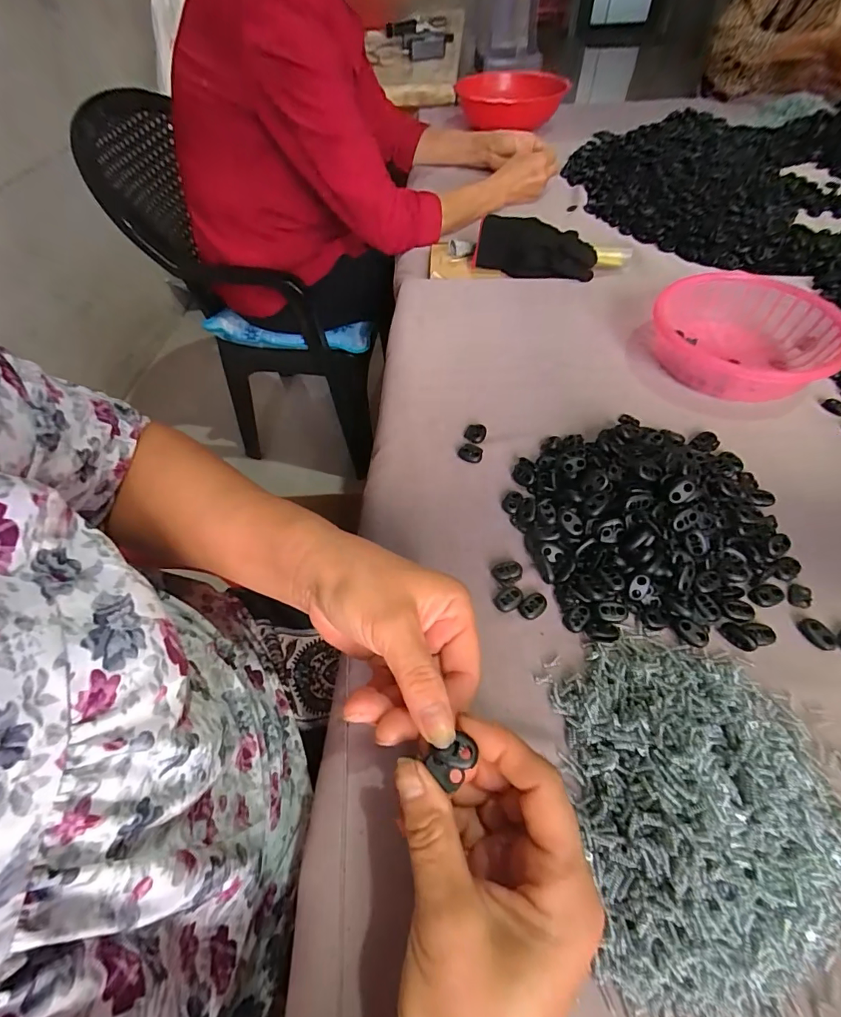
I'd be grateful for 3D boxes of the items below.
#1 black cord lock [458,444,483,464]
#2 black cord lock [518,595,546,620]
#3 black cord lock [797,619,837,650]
[{"bbox_3d":[0.045,-0.049,0.393,0.022,0.006,0.018,5,55,8],"label":"black cord lock"},{"bbox_3d":[0.081,0.070,0.311,0.020,0.005,0.015,-31,58,-16],"label":"black cord lock"},{"bbox_3d":[0.266,0.084,0.291,0.015,0.007,0.022,-19,55,-9],"label":"black cord lock"}]

